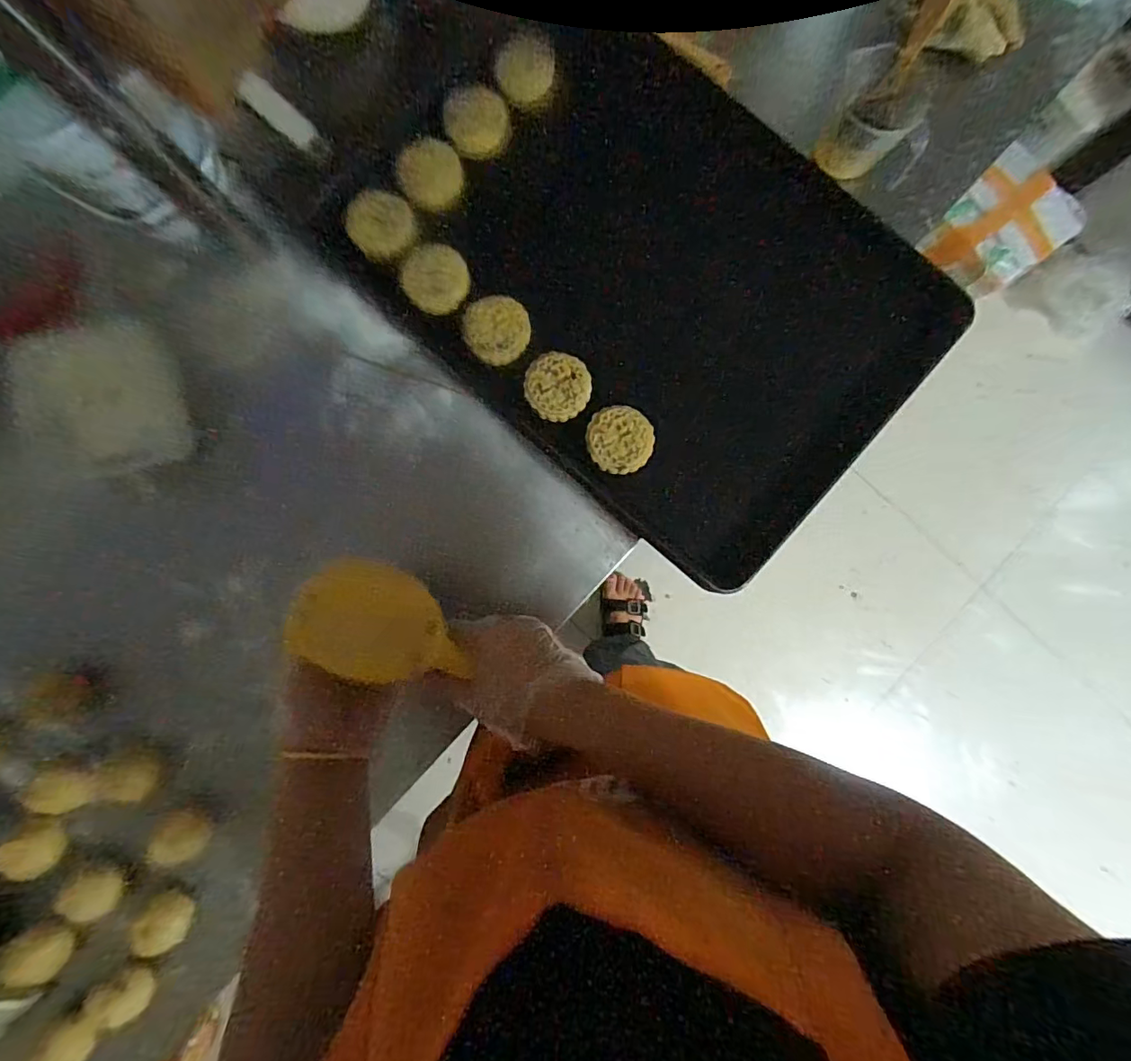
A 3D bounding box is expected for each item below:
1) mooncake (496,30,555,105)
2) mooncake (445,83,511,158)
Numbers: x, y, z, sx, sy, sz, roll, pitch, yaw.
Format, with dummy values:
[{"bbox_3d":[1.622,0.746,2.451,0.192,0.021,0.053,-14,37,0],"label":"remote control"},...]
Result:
[{"bbox_3d":[-0.040,-0.470,0.540,0.057,0.024,0.056,0,88,-1],"label":"mooncake"},{"bbox_3d":[-0.091,-0.418,0.543,0.065,0.014,0.065,-2,102,-12],"label":"mooncake"}]

